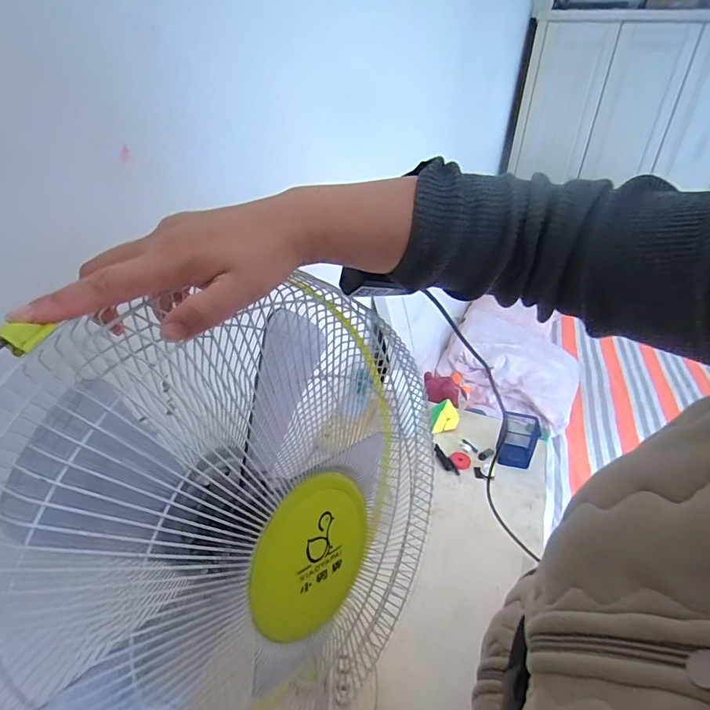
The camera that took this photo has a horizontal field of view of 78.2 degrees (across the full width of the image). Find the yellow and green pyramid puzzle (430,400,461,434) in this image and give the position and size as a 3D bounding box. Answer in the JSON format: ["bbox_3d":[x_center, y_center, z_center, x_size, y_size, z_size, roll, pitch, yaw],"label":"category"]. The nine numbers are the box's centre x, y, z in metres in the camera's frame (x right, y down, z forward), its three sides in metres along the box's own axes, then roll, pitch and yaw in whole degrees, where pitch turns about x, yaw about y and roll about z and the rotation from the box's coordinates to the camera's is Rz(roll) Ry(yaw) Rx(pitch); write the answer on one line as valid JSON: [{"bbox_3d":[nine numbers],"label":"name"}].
[{"bbox_3d":[0.230,0.147,1.103,0.069,0.054,0.098,12,30,15],"label":"yellow and green pyramid puzzle"}]

